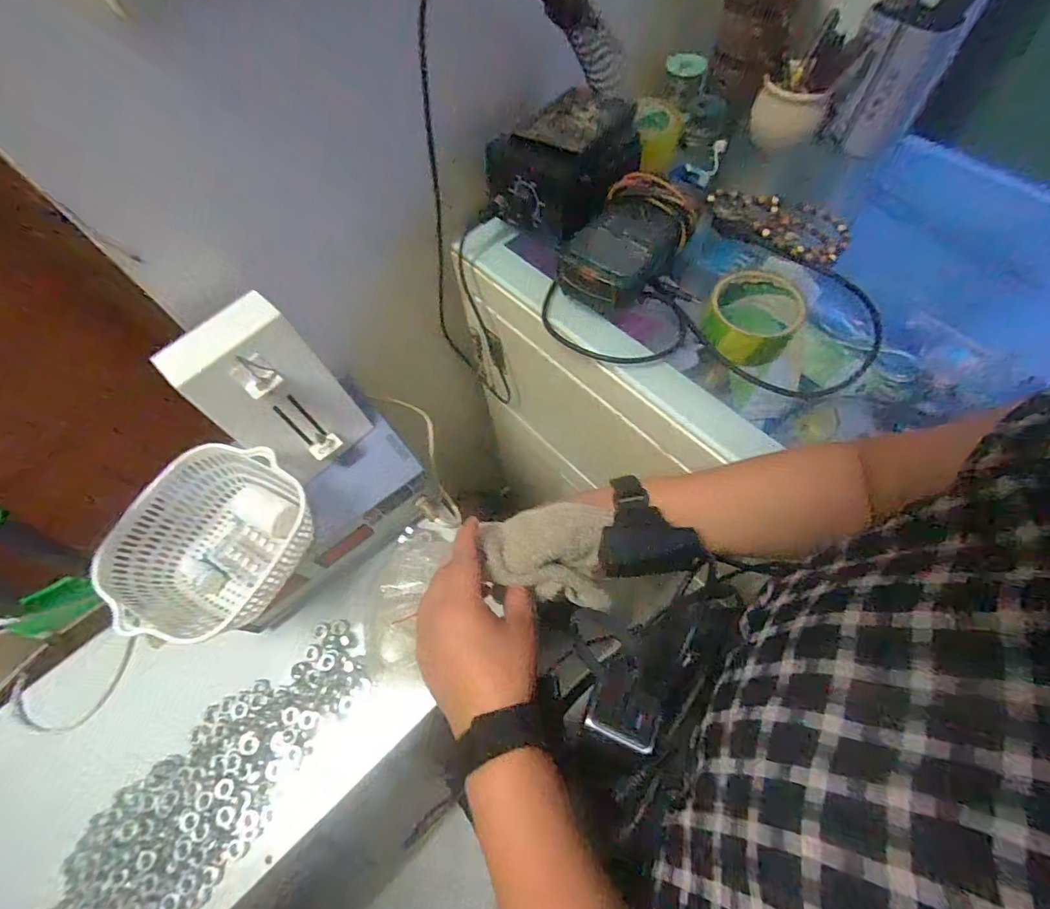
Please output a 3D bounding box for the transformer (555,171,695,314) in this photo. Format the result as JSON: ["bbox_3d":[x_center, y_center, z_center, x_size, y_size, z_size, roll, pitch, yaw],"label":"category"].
[{"bbox_3d":[0.109,-0.217,0.505,0.106,0.067,0.164,23,67,15],"label":"transformer"}]

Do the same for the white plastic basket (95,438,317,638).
[{"bbox_3d":[-0.309,0.084,0.462,0.147,0.068,0.187,30,69,17],"label":"white plastic basket"}]

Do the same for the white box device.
[{"bbox_3d":[-0.250,-0.060,0.477,0.113,0.145,0.118,34,70,19],"label":"white box device"}]

